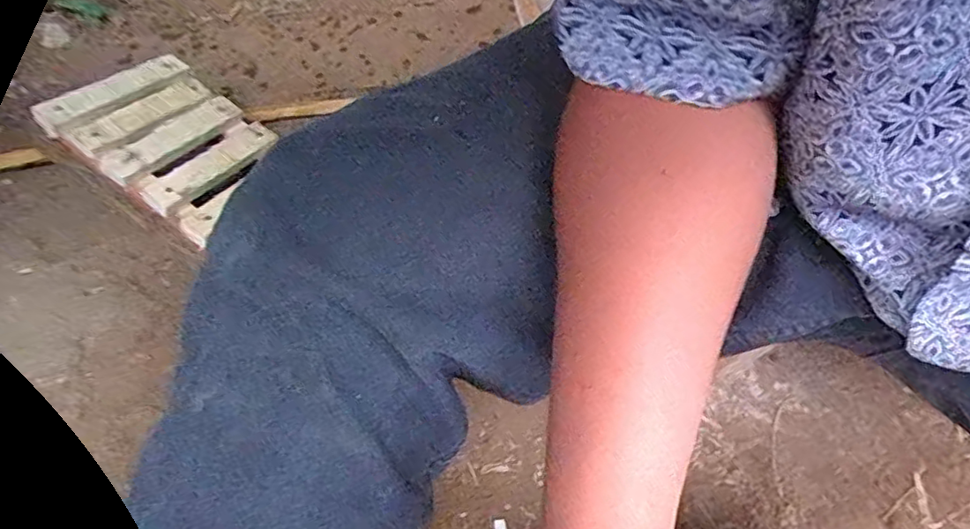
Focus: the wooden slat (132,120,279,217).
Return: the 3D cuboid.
[{"bbox_3d":[-0.226,-0.084,0.492,0.035,0.012,0.123,25,51,16],"label":"wooden slat"}]

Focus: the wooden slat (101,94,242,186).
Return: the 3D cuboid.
[{"bbox_3d":[-0.257,-0.107,0.493,0.029,0.012,0.119,30,54,18],"label":"wooden slat"}]

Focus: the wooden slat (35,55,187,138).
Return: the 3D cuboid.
[{"bbox_3d":[-0.309,-0.147,0.496,0.023,0.013,0.129,32,53,19],"label":"wooden slat"}]

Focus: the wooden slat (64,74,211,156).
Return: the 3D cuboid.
[{"bbox_3d":[-0.284,-0.127,0.497,0.032,0.012,0.120,33,54,19],"label":"wooden slat"}]

